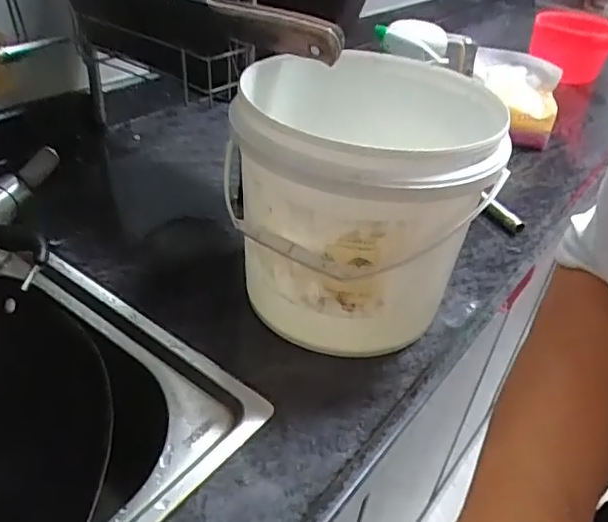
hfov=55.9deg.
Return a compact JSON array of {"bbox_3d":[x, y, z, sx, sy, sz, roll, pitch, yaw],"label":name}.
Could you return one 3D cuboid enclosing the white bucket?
[{"bbox_3d":[0.045,-0.046,0.508,0.202,0.204,0.216,4,35,-1],"label":"white bucket"}]

